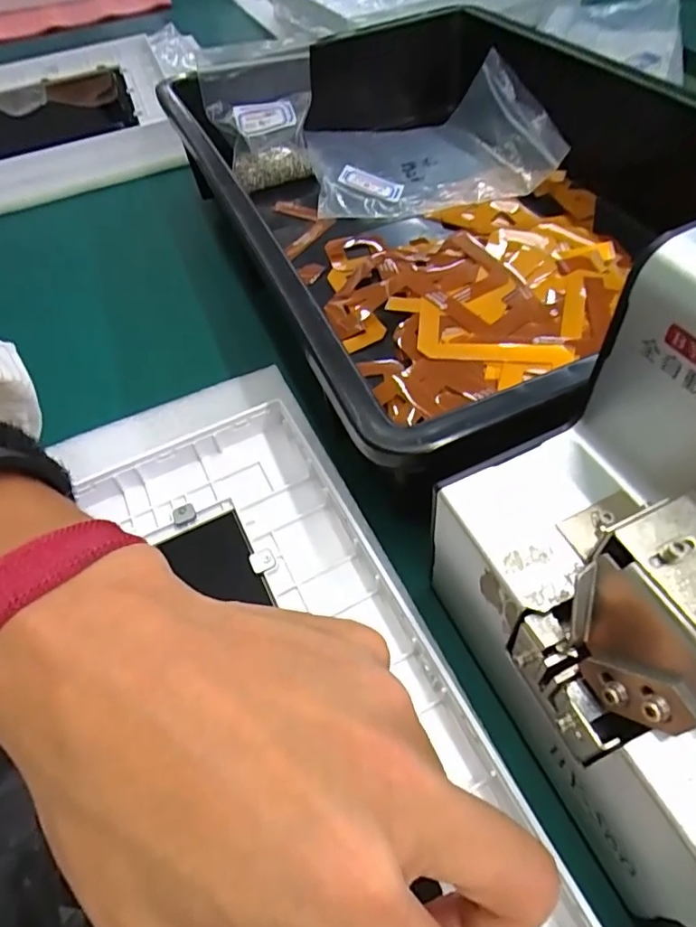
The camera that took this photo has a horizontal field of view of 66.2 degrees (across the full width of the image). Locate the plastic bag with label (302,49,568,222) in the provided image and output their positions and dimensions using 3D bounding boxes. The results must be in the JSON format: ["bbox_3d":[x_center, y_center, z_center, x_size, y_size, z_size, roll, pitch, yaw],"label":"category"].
[{"bbox_3d":[0.058,-0.264,0.432,0.184,0.044,0.160,-14,53,-5],"label":"plastic bag with label"}]

